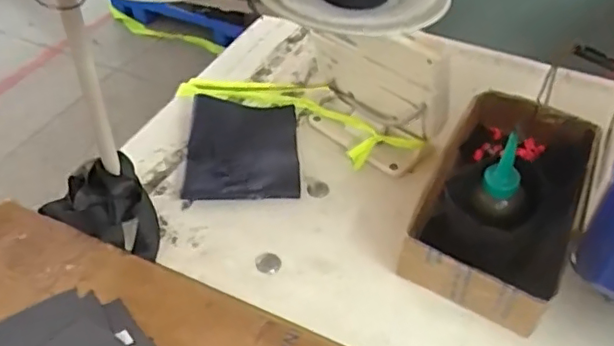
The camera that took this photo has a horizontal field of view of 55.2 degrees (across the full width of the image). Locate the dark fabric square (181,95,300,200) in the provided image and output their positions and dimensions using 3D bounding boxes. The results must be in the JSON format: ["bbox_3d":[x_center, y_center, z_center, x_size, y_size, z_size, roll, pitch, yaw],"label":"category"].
[{"bbox_3d":[-0.074,-0.033,0.690,0.124,0.017,0.160,-2,43,-3],"label":"dark fabric square"}]

